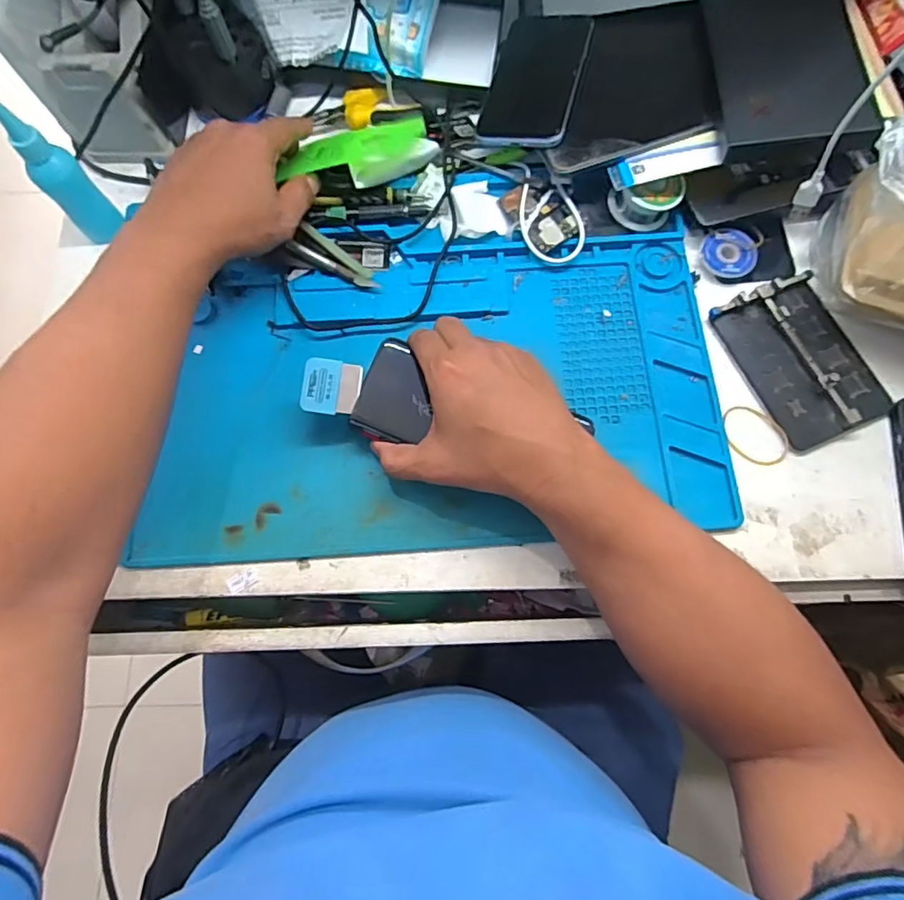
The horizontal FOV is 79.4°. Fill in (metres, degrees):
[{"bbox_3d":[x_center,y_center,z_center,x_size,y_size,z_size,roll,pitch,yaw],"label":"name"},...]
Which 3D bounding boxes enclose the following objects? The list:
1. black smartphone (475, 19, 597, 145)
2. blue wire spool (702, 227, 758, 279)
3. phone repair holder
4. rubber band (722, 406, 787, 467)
[{"bbox_3d":[0.071,-0.316,0.464,0.075,0.007,0.144,10,73,17],"label":"black smartphone"},{"bbox_3d":[0.230,-0.164,0.453,0.043,0.009,0.042,0,76,1],"label":"blue wire spool"},{"bbox_3d":[0.275,-0.072,0.425,0.091,0.015,0.128,-23,77,-5],"label":"phone repair holder"},{"bbox_3d":[0.231,-0.011,0.417,0.039,0.007,0.053,-38,76,-6],"label":"rubber band"}]

